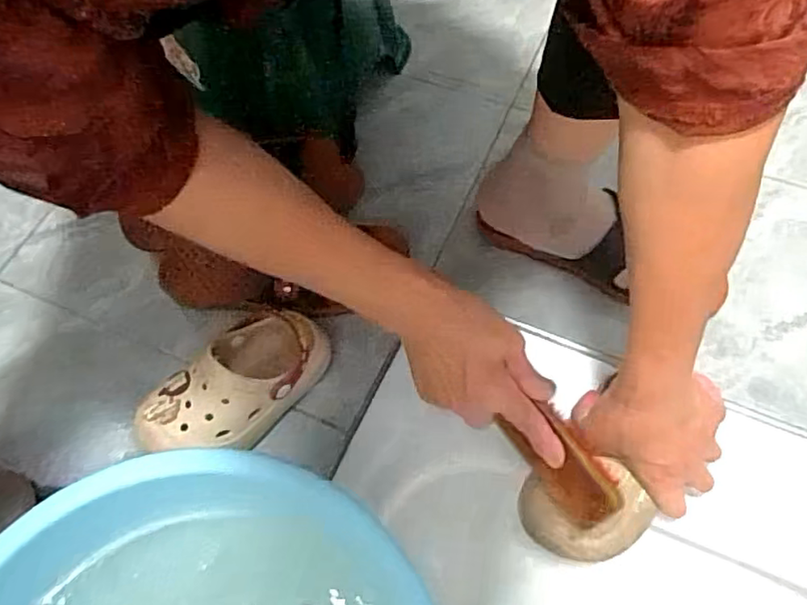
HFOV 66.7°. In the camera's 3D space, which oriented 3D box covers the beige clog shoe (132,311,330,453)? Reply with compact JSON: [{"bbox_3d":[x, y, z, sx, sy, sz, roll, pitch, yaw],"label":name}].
[{"bbox_3d":[-0.138,0.073,0.518,0.079,0.067,0.162,36,70,20],"label":"beige clog shoe"}]

